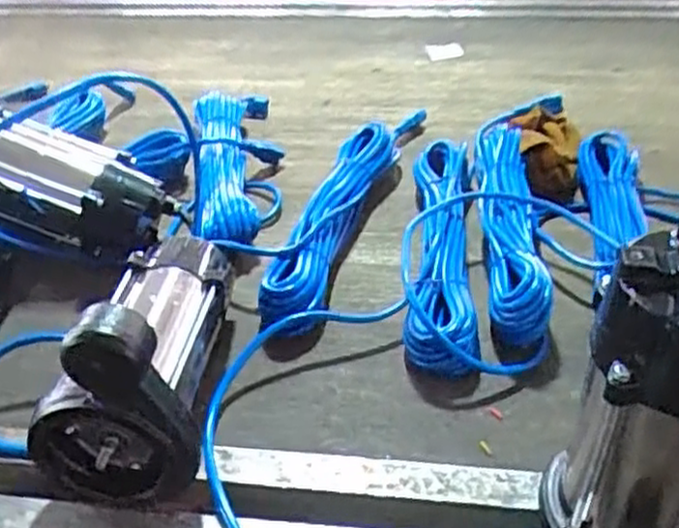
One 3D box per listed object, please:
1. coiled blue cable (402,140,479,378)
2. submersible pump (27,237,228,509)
[{"bbox_3d":[0.105,-0.026,0.771,0.070,0.057,0.350,1,38,5],"label":"coiled blue cable"},{"bbox_3d":[-0.159,0.050,0.608,0.115,0.169,0.245,-1,38,3],"label":"submersible pump"}]

